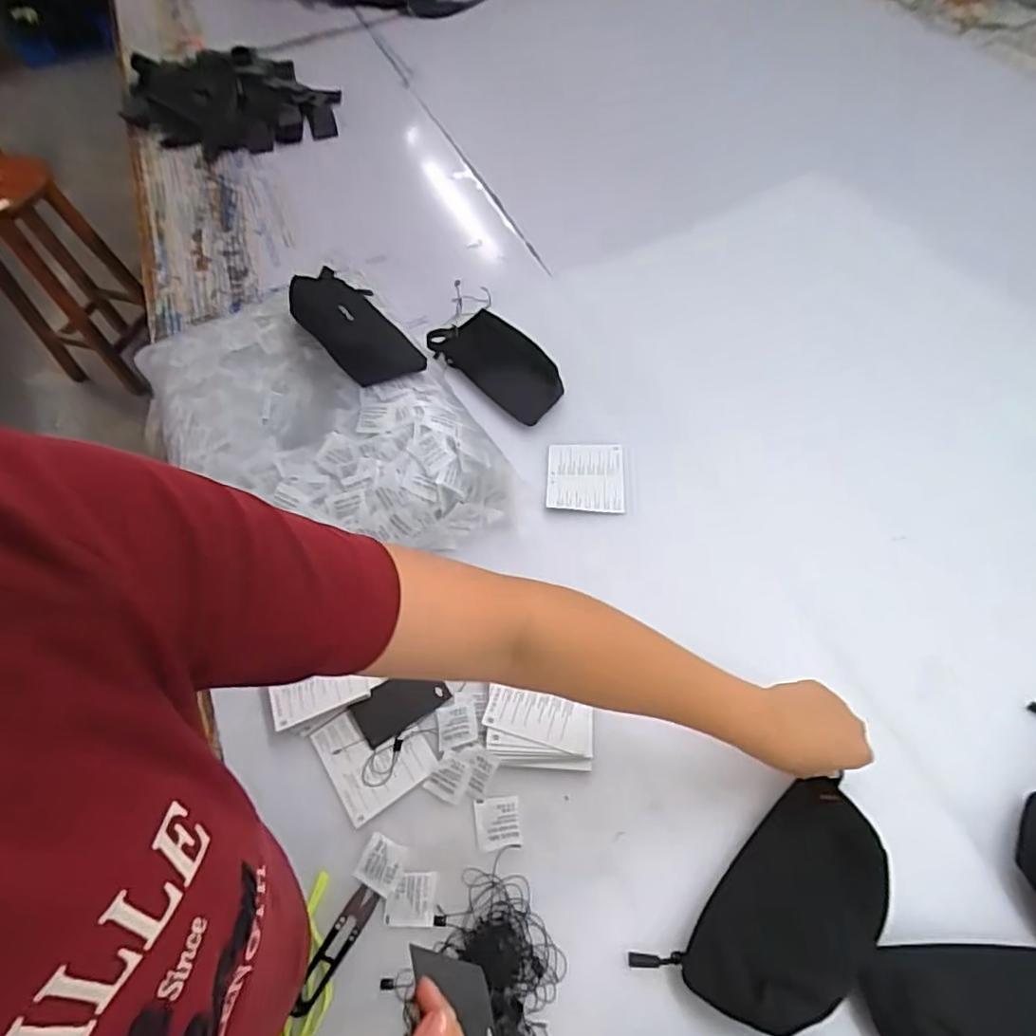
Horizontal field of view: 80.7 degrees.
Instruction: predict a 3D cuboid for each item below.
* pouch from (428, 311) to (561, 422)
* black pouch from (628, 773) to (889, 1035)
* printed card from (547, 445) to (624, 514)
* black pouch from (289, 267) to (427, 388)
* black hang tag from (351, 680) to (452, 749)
[{"bbox_3d":[-0.029,-0.211,0.815,0.087,0.043,0.205,-40,62,-18],"label":"pouch"},{"bbox_3d":[0.204,0.308,0.472,0.202,0.030,0.108,-31,61,-15],"label":"black pouch"},{"bbox_3d":[0.080,-0.048,0.728,0.089,0.011,0.097,0,57,8],"label":"printed card"},{"bbox_3d":[-0.195,-0.231,0.731,0.100,0.039,0.201,-22,63,-37],"label":"black pouch"},{"bbox_3d":[-0.115,0.181,0.594,0.090,0.007,0.050,-32,73,-9],"label":"black hang tag"}]

